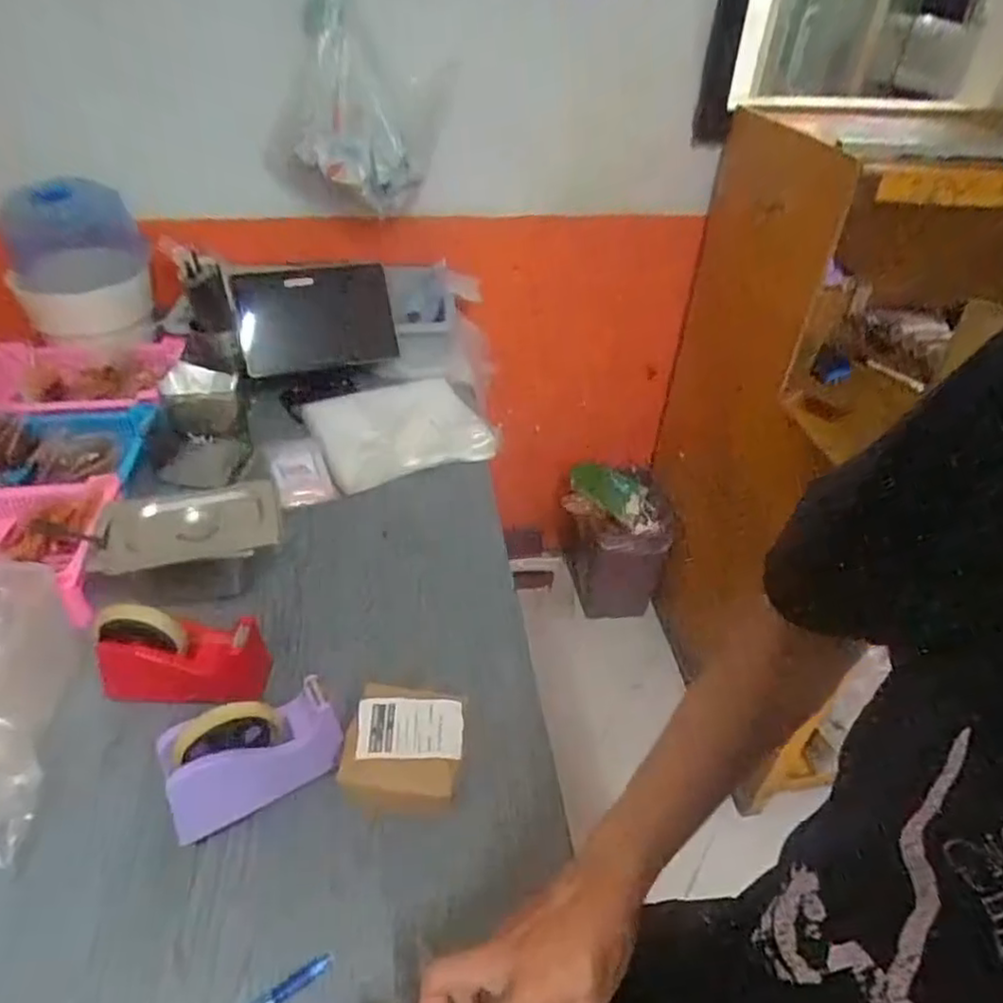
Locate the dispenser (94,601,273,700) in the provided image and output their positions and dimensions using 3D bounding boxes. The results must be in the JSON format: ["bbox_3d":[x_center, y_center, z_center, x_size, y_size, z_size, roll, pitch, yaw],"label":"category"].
[{"bbox_3d":[-0.320,0.152,0.674,0.154,0.099,0.049,-3,41,-8],"label":"dispenser"}]

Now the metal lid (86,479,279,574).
[{"bbox_3d":[-0.351,0.024,0.754,0.187,0.025,0.100,-9,42,-14],"label":"metal lid"}]

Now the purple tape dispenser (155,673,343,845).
[{"bbox_3d":[-0.221,0.221,0.596,0.145,0.095,0.065,-17,44,-23],"label":"purple tape dispenser"}]

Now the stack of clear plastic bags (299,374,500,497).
[{"bbox_3d":[-0.164,-0.123,1.052,0.245,0.052,0.211,-16,44,-22],"label":"stack of clear plastic bags"}]

